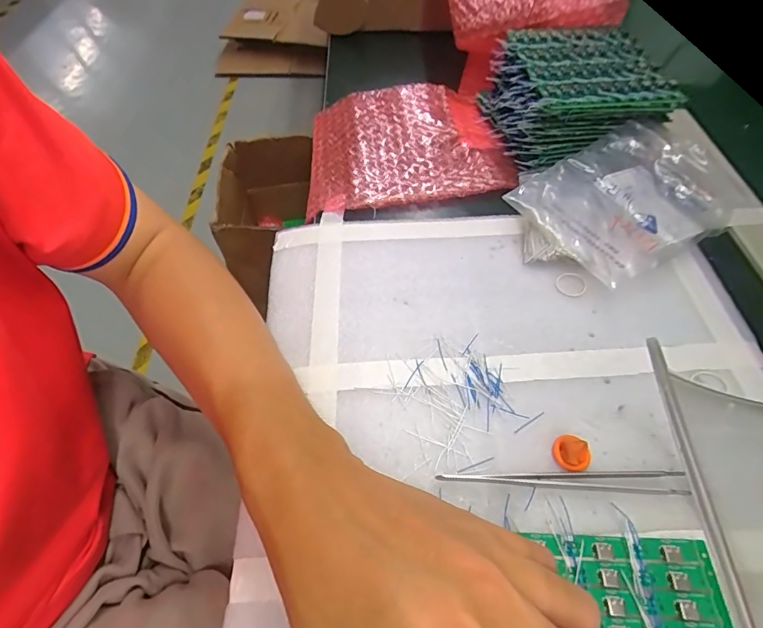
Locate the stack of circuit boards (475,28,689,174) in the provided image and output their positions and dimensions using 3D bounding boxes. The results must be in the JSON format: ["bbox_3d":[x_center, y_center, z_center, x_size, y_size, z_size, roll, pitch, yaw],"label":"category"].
[{"bbox_3d":[0.183,-0.217,0.426,0.142,0.060,0.147,-6,55,-3],"label":"stack of circuit boards"}]

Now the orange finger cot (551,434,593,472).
[{"bbox_3d":[0.108,0.079,0.249,0.020,0.014,0.016,37,63,24],"label":"orange finger cot"}]

